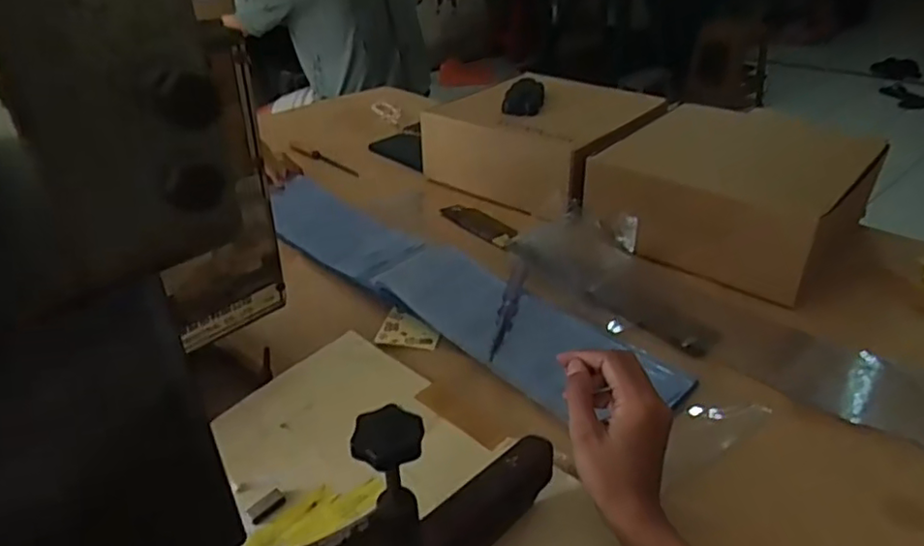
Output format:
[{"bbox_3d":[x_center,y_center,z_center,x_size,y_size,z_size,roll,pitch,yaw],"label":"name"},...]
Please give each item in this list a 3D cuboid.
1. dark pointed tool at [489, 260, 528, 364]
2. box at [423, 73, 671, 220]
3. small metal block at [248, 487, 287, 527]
[{"bbox_3d":[0.047,0.032,0.635,0.015,0.017,0.147,7,33,13],"label":"dark pointed tool"},{"bbox_3d":[0.128,-0.195,0.909,0.299,0.120,0.269,24,40,34],"label":"box"},{"bbox_3d":[-0.142,0.170,0.464,0.012,0.007,0.029,23,40,33],"label":"small metal block"}]

